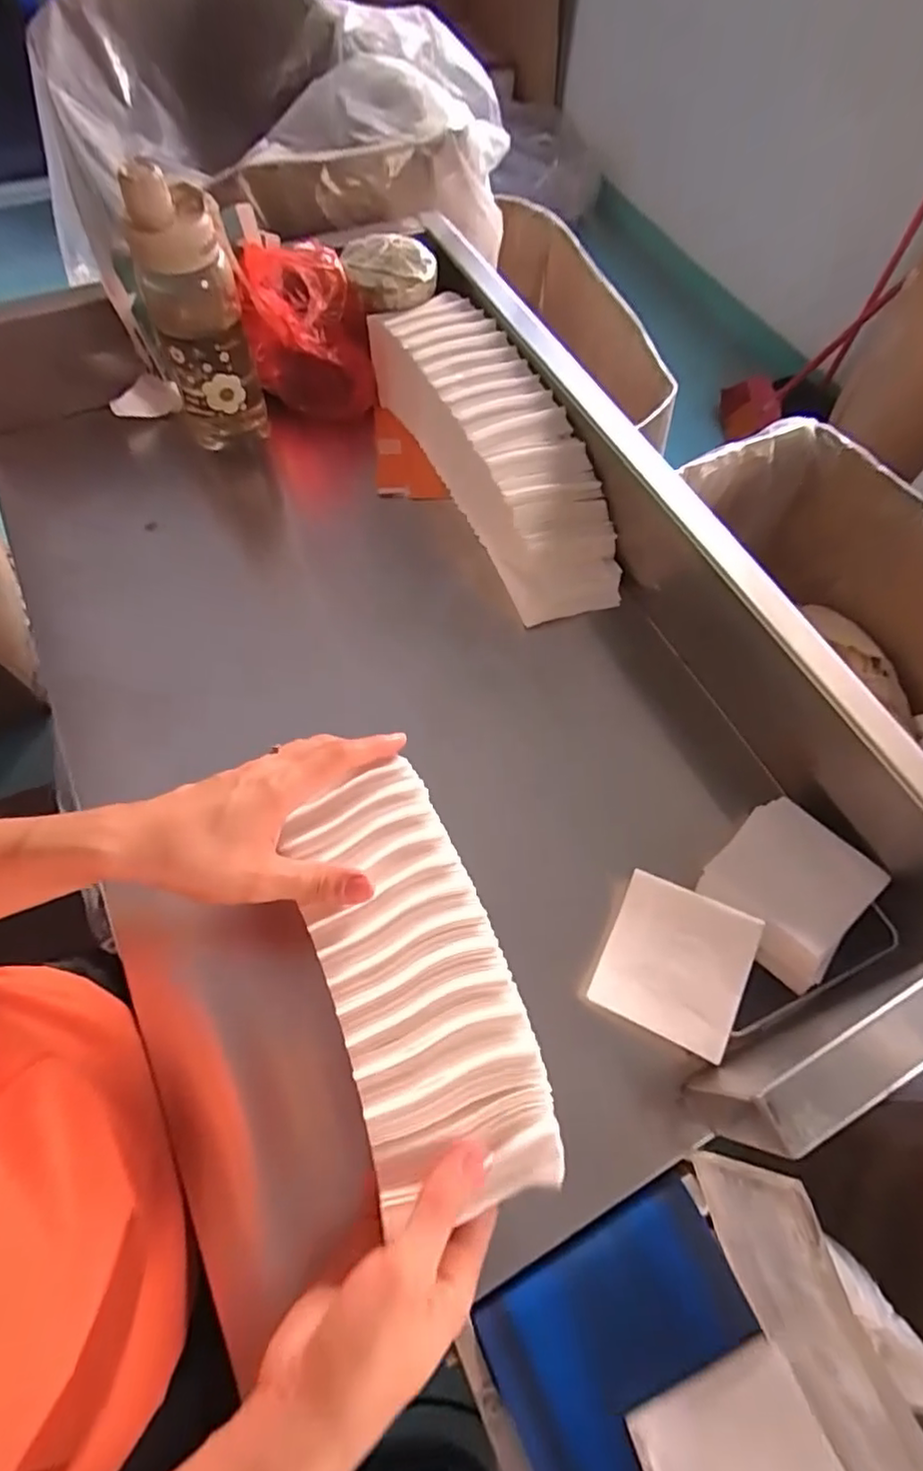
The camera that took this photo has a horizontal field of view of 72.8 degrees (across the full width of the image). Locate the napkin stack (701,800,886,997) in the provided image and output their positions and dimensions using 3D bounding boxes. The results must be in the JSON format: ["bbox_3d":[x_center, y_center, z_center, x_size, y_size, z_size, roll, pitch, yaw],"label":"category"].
[{"bbox_3d":[0.232,0.104,0.441,0.109,0.029,0.091,-40,72,-19],"label":"napkin stack"}]

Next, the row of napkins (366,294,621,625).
[{"bbox_3d":[0.029,-0.267,0.594,0.118,0.095,0.347,-27,68,-15],"label":"row of napkins"}]

